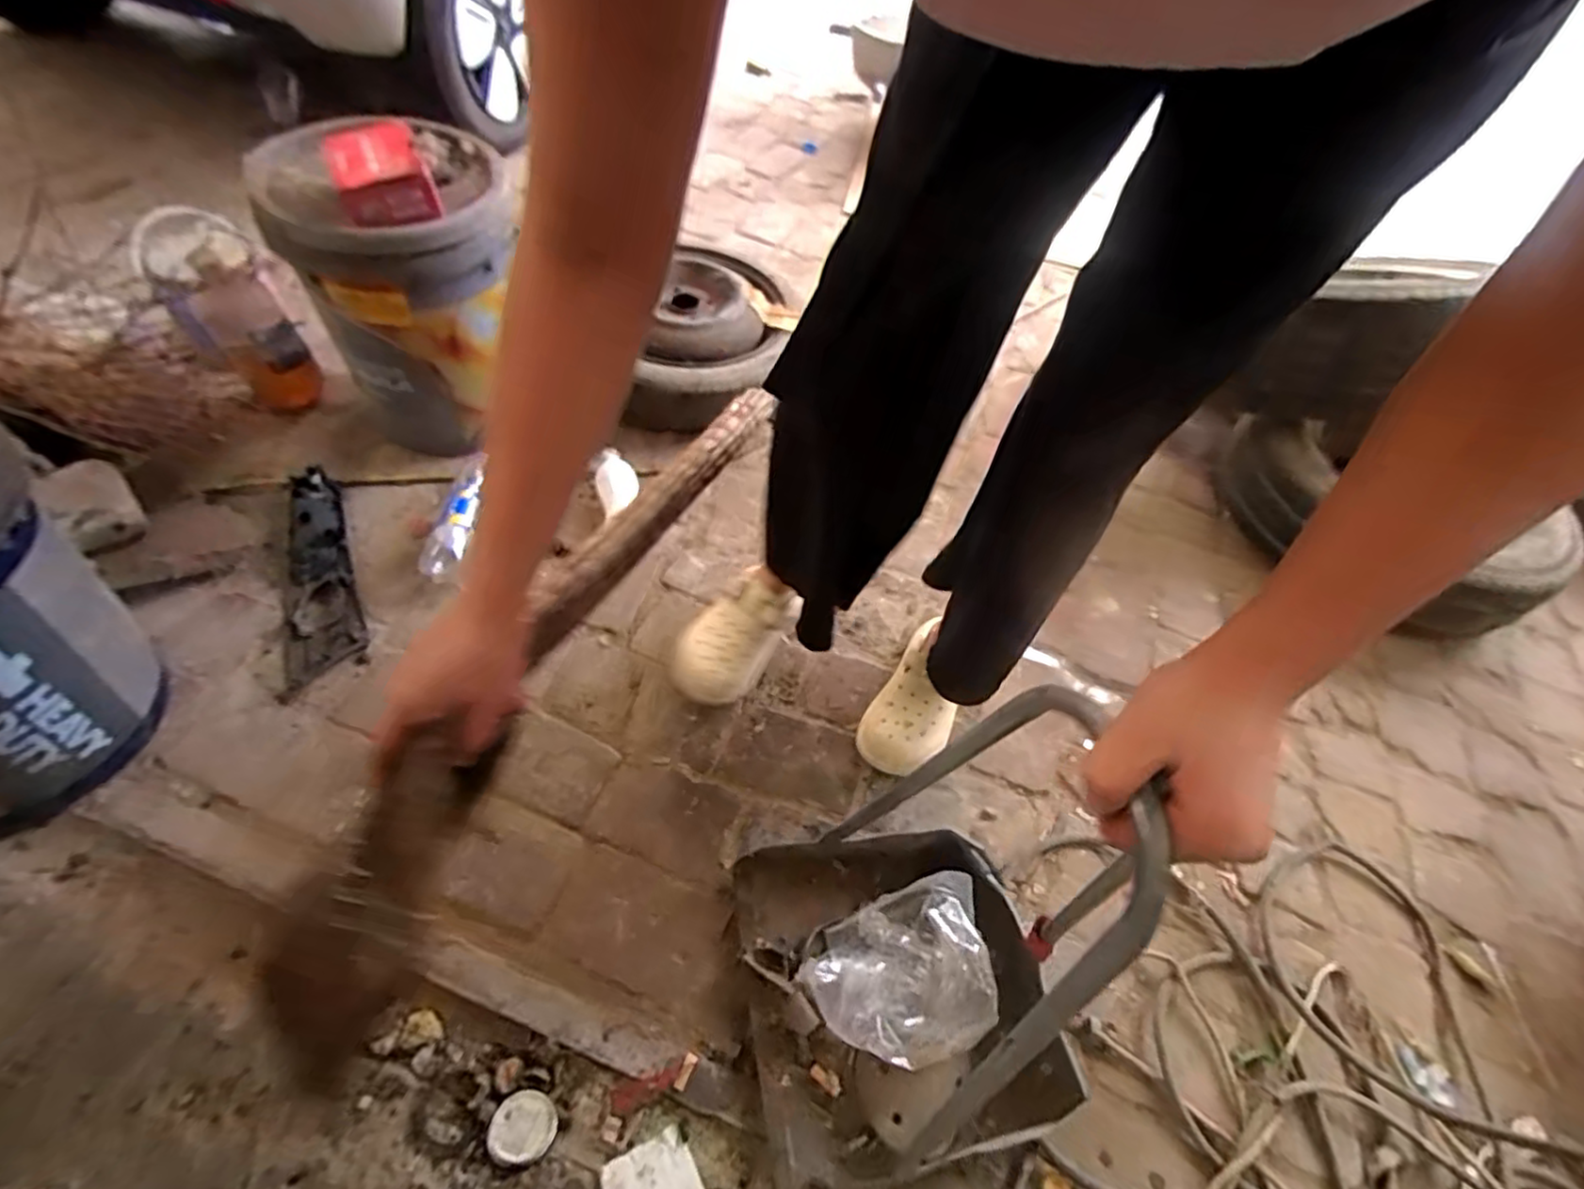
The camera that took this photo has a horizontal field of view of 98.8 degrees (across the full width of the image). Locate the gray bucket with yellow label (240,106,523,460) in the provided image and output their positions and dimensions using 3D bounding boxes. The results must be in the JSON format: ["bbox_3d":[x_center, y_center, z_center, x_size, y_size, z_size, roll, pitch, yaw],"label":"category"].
[{"bbox_3d":[-0.526,-0.439,0.966,0.282,0.363,0.283,-9,55,-17],"label":"gray bucket with yellow label"}]

